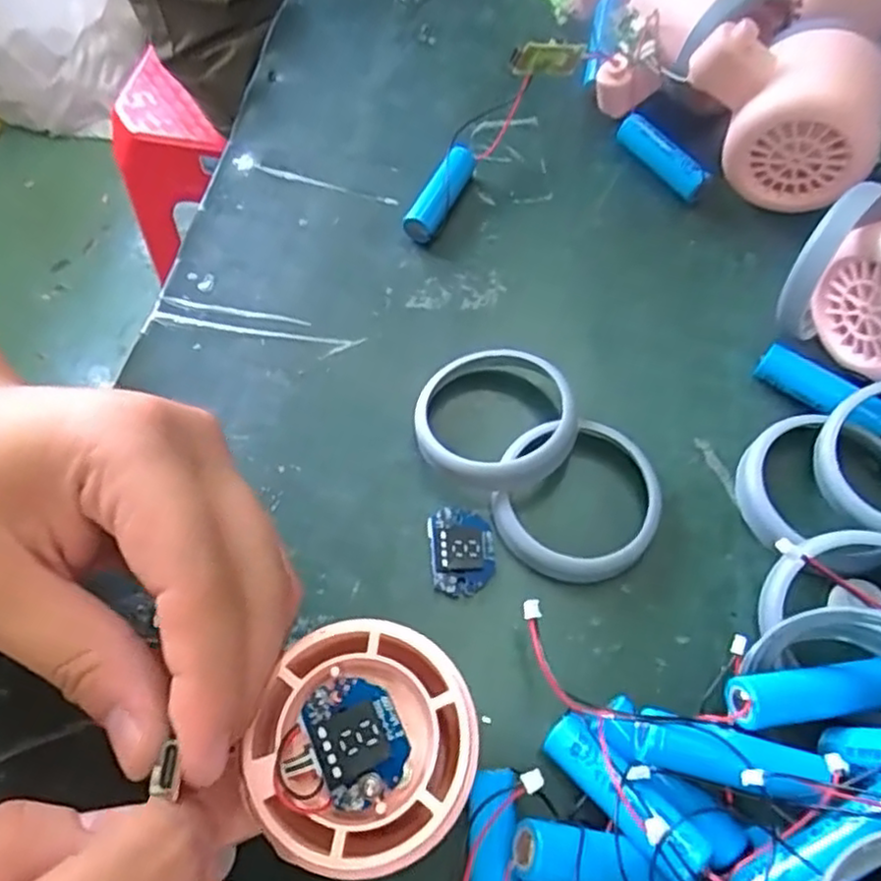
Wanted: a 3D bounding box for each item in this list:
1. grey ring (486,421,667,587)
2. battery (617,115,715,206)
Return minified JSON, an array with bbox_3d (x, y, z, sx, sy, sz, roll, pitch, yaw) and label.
[{"bbox_3d":[0.048,0.021,0.240,0.056,0.012,0.056,0,63,0],"label":"grey ring"},{"bbox_3d":[0.101,-0.130,0.314,0.012,0.015,0.048,-36,68,-17],"label":"battery"}]

